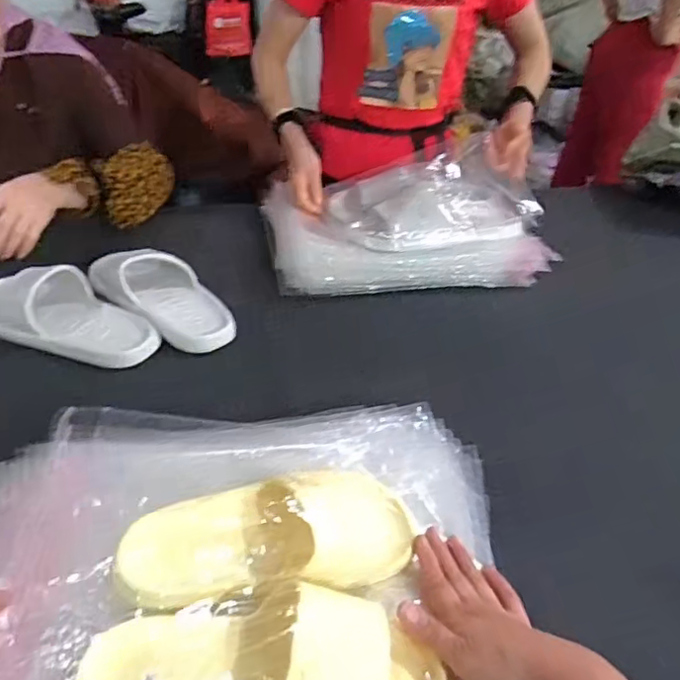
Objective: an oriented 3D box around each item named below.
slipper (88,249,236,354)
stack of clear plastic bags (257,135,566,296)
[{"bbox_3d":[-0.249,-0.066,0.804,0.262,0.061,0.109,27,43,26],"label":"slipper"},{"bbox_3d":[0.105,-0.208,0.947,0.426,0.114,0.284,-2,38,-8],"label":"stack of clear plastic bags"}]

